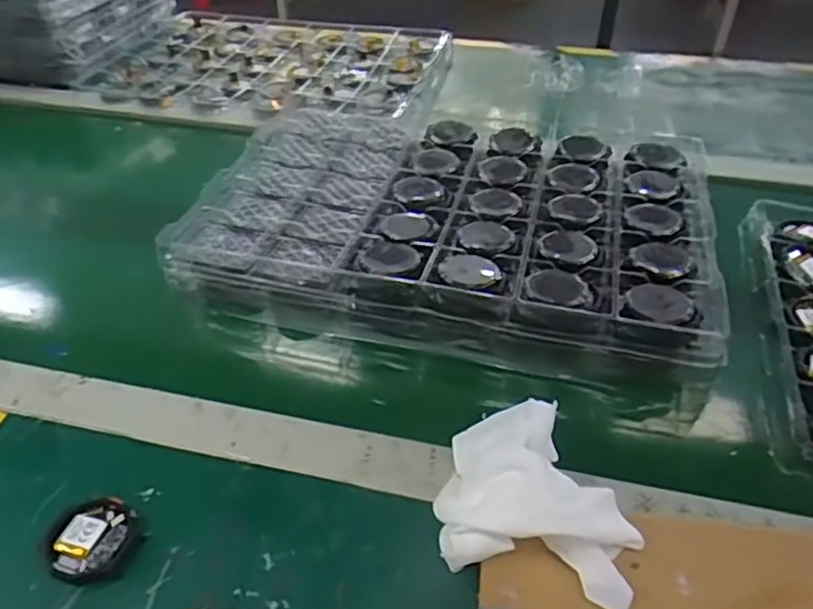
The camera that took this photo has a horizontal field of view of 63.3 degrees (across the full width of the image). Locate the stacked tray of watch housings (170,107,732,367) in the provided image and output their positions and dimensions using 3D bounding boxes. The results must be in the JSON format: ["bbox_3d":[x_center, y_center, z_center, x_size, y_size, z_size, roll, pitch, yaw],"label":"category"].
[{"bbox_3d":[0.042,-0.088,0.603,0.444,0.053,0.311,11,43,11],"label":"stacked tray of watch housings"}]

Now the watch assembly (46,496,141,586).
[{"bbox_3d":[-0.180,0.135,0.380,0.047,0.006,0.047,0,42,0],"label":"watch assembly"}]

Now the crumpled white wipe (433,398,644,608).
[{"bbox_3d":[0.074,0.104,0.365,0.110,0.048,0.092,9,43,9],"label":"crumpled white wipe"}]

